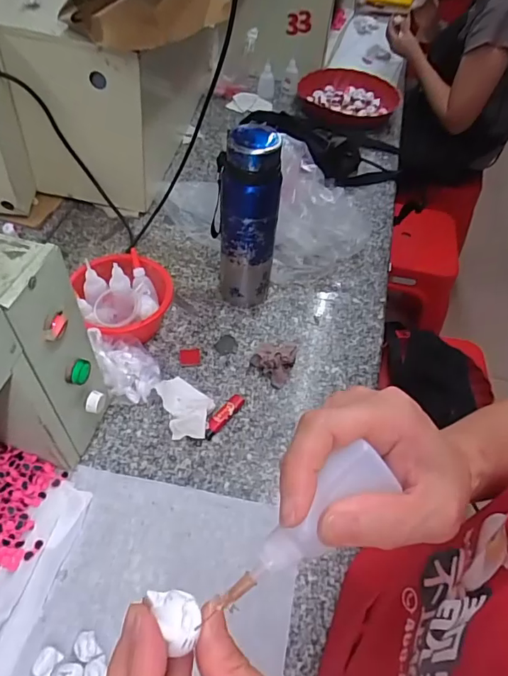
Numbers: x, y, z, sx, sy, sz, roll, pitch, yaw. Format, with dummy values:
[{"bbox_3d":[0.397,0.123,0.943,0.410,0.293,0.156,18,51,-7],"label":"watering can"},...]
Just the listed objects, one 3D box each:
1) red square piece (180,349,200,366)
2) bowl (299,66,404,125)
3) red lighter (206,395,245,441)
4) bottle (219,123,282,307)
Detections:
[{"bbox_3d":[-0.094,0.027,0.706,0.029,0.004,0.030,-4,52,-9],"label":"red square piece"},{"bbox_3d":[0.242,-0.588,1.182,0.238,0.059,0.204,-24,58,-23],"label":"bowl"},{"bbox_3d":[-0.042,0.104,0.651,0.022,0.008,0.078,32,55,18],"label":"red lighter"},{"bbox_3d":[-0.012,-0.162,0.697,0.085,0.277,0.076,5,52,-3],"label":"bottle"}]

